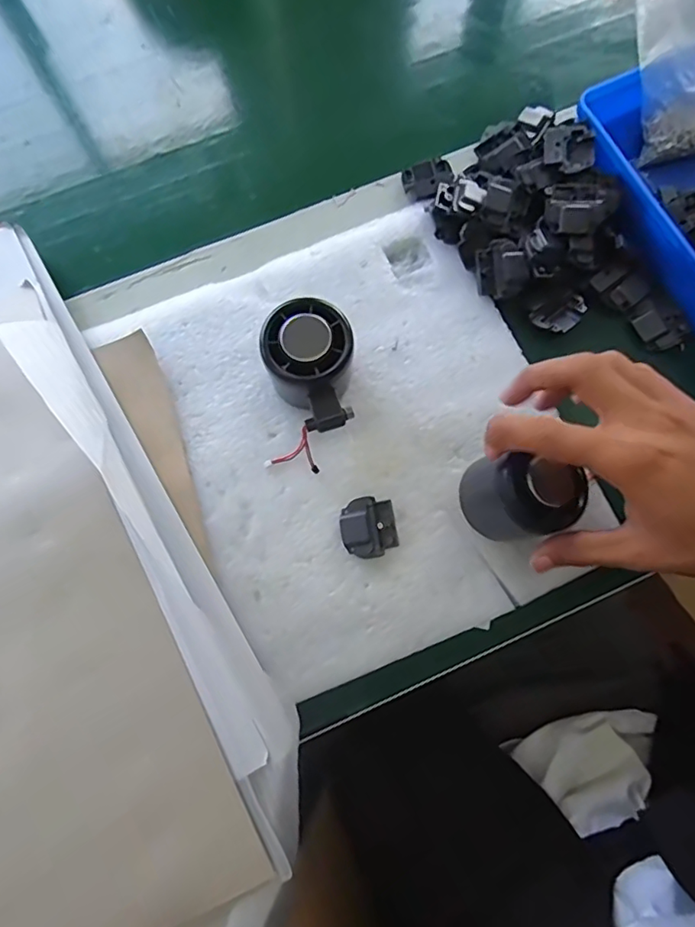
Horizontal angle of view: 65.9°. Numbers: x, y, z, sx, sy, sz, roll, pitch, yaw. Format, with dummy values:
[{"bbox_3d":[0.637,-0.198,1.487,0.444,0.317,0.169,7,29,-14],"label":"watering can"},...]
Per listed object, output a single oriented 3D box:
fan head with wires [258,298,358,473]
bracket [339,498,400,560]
[{"bbox_3d":[-0.024,-0.048,0.336,0.054,0.055,0.094,-3,78,-2],"label":"fan head with wires"},{"bbox_3d":[0.014,0.040,0.341,0.034,0.009,0.037,-7,78,-3],"label":"bracket"}]

